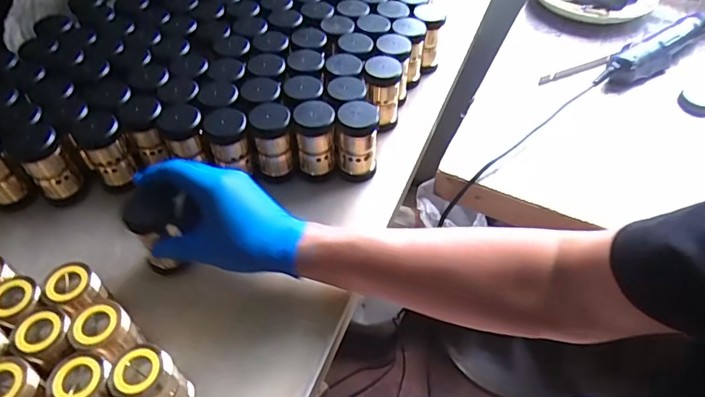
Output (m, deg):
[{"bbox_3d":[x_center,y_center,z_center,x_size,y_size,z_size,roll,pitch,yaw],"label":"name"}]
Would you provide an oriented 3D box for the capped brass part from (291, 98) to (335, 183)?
[{"bbox_3d":[-0.040,-0.060,0.514,0.041,0.082,0.039,-3,49,-2],"label":"capped brass part"}]

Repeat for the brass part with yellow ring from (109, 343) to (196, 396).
[{"bbox_3d":[-0.150,0.146,0.363,0.036,0.078,0.041,34,57,26],"label":"brass part with yellow ring"}]

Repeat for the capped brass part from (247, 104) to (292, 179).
[{"bbox_3d":[-0.085,-0.057,0.510,0.040,0.081,0.035,-6,50,-5],"label":"capped brass part"}]

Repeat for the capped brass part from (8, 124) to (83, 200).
[{"bbox_3d":[-0.319,-0.036,0.496,0.041,0.073,0.034,-36,58,-27],"label":"capped brass part"}]

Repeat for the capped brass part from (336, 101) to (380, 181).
[{"bbox_3d":[0.005,-0.062,0.519,0.044,0.082,0.043,1,49,1],"label":"capped brass part"}]

